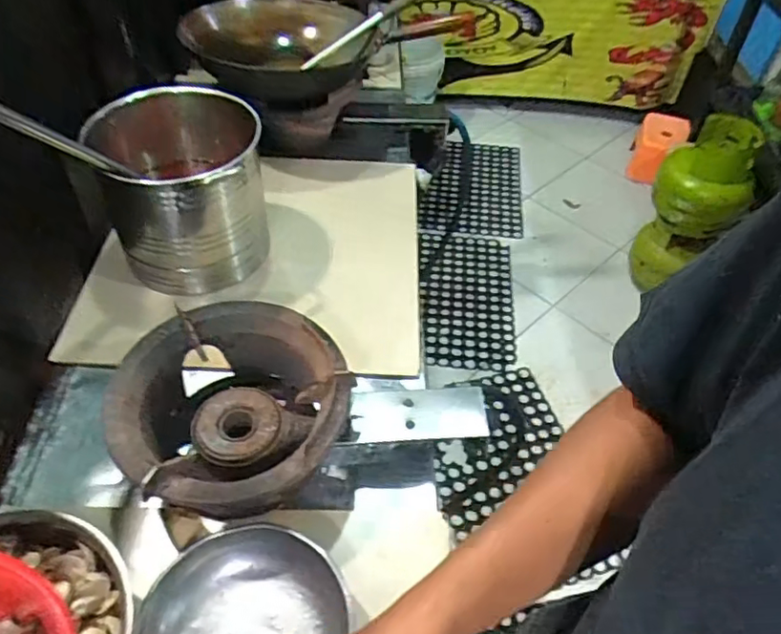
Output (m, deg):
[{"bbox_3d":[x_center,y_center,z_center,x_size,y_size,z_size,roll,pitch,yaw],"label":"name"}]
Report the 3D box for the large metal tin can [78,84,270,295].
[{"bbox_3d":[-0.358,-0.221,1.092,0.266,0.275,0.292,-13,50,-15],"label":"large metal tin can"}]

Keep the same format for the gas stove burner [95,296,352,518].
[{"bbox_3d":[-0.211,0.145,0.846,0.292,0.162,0.284,3,48,-1],"label":"gas stove burner"}]

